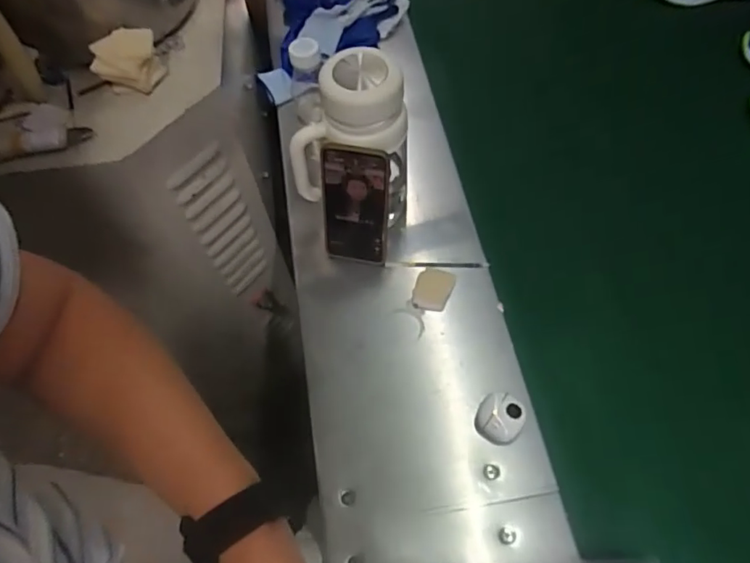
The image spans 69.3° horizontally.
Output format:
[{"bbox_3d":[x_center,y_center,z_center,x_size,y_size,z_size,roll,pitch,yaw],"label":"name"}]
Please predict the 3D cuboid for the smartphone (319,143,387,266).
[{"bbox_3d":[-0.025,-0.086,0.648,0.077,0.161,0.007,10,44,9],"label":"smartphone"}]

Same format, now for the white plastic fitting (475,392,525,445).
[{"bbox_3d":[0.133,0.146,0.577,0.049,0.027,0.047,-1,58,2],"label":"white plastic fitting"}]

